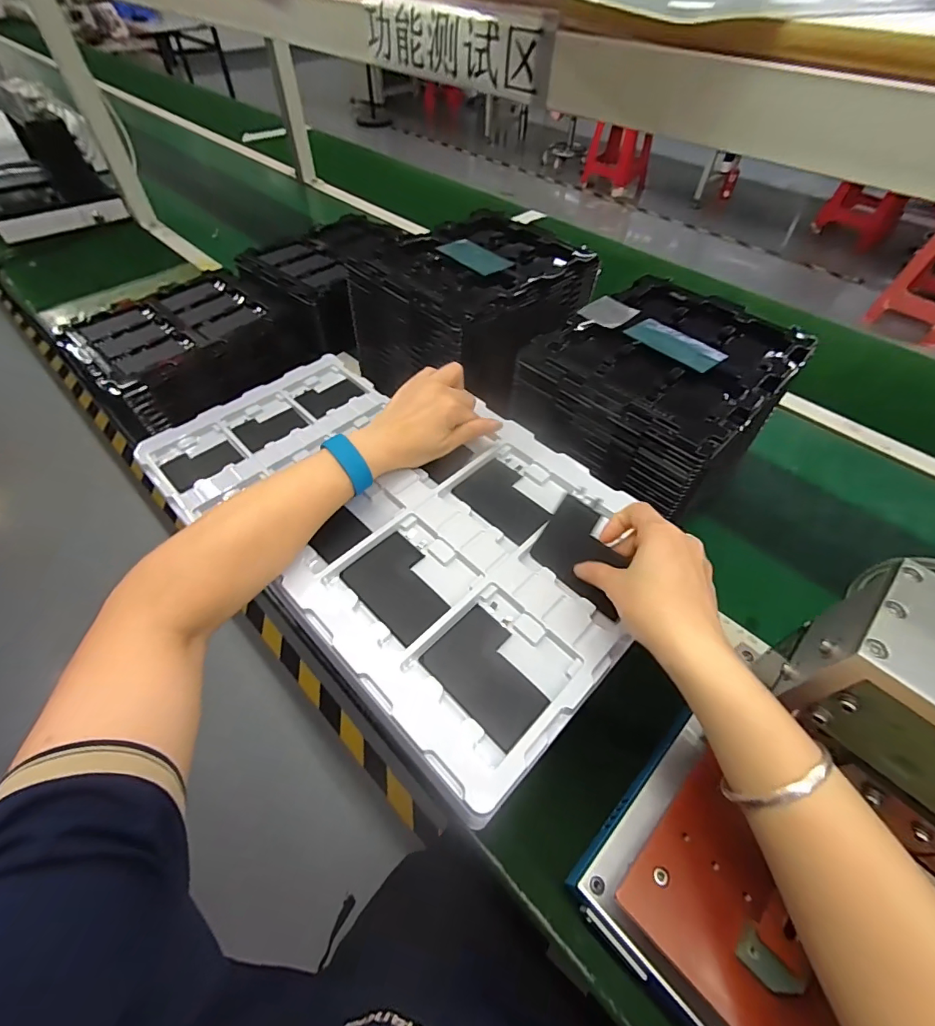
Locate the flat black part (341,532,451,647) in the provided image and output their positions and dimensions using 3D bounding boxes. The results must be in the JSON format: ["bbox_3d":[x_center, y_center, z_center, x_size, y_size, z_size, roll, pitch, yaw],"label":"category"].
[{"bbox_3d":[-0.055,0.059,0.374,0.064,0.009,0.091,-37,62,-25],"label":"flat black part"}]

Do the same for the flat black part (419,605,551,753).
[{"bbox_3d":[0.017,0.118,0.333,0.063,0.008,0.088,-38,62,-26],"label":"flat black part"}]

